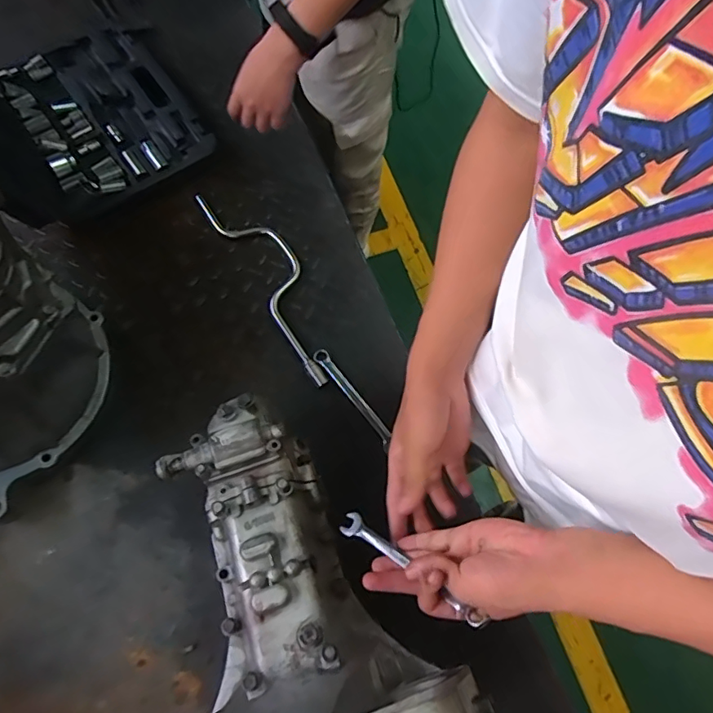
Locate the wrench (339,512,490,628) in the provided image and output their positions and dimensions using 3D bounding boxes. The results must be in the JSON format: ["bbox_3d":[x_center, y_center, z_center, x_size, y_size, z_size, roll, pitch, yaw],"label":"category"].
[{"bbox_3d":[0.047,0.201,0.498,0.171,0.011,0.024,28,68,39],"label":"wrench"}]

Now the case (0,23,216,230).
[{"bbox_3d":[-0.477,-0.434,0.766,0.368,0.294,0.351,-33,72,-13],"label":"case"}]

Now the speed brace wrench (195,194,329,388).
[{"bbox_3d":[-0.126,-0.128,0.832,0.085,0.024,0.387,-31,72,-12],"label":"speed brace wrench"}]

